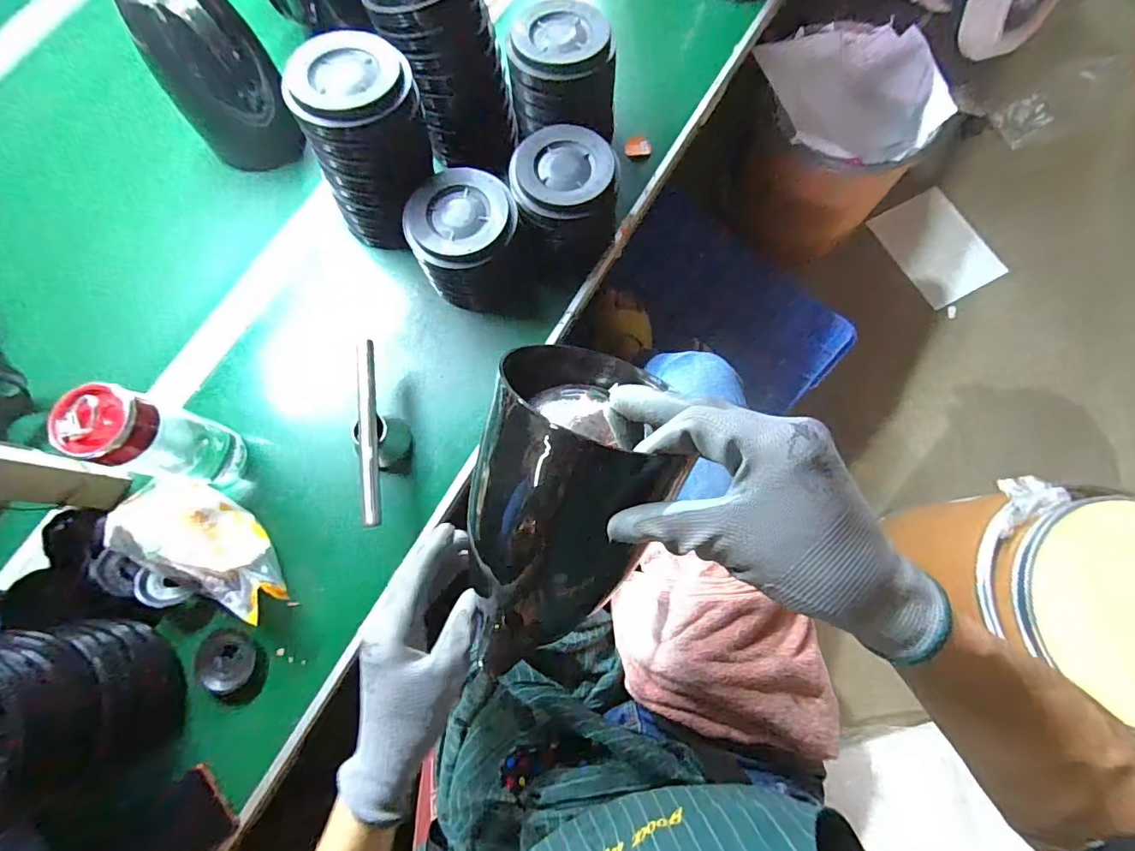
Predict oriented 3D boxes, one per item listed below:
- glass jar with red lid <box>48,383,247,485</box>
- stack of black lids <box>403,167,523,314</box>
[{"bbox_3d":[-0.400,0.014,0.501,0.069,0.167,0.073,13,76,4],"label":"glass jar with red lid"},{"bbox_3d":[-0.117,-0.211,0.607,0.126,0.114,0.122,-1,76,0],"label":"stack of black lids"}]

